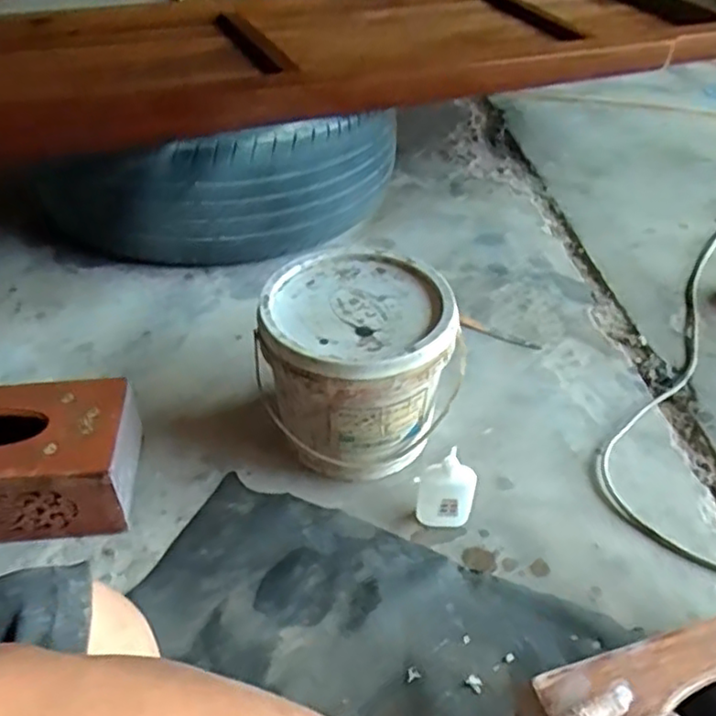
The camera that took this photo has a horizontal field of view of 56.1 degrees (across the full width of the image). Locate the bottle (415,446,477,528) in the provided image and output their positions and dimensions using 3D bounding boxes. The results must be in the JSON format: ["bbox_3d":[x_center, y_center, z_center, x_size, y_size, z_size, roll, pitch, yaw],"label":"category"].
[{"bbox_3d":[0.085,0.123,0.648,0.053,0.084,0.040,8,42,6],"label":"bottle"}]

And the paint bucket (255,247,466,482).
[{"bbox_3d":[-0.001,0.012,0.701,0.187,0.180,0.174,2,42,-1],"label":"paint bucket"}]

